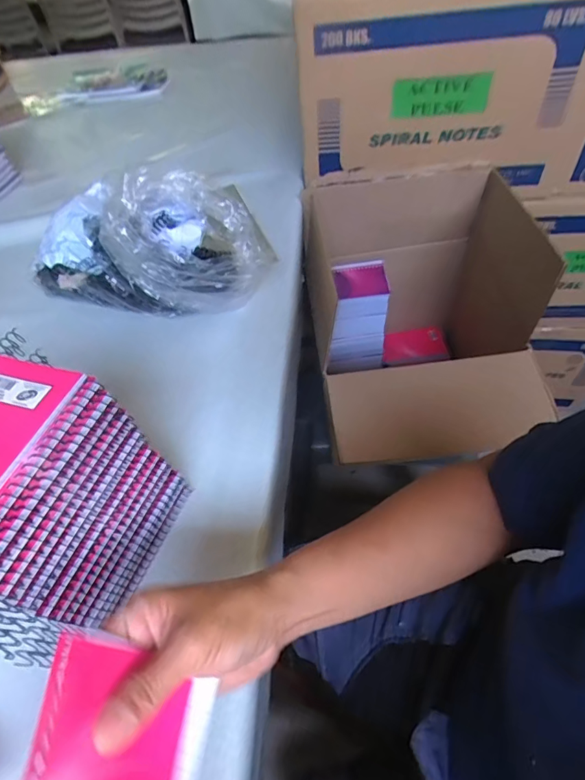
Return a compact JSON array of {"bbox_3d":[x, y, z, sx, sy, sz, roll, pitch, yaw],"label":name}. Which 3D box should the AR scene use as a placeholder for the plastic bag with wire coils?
[{"bbox_3d":[-0.182,-0.175,0.556,0.290,0.148,0.139,11,53,16],"label":"plastic bag with wire coils"}]

